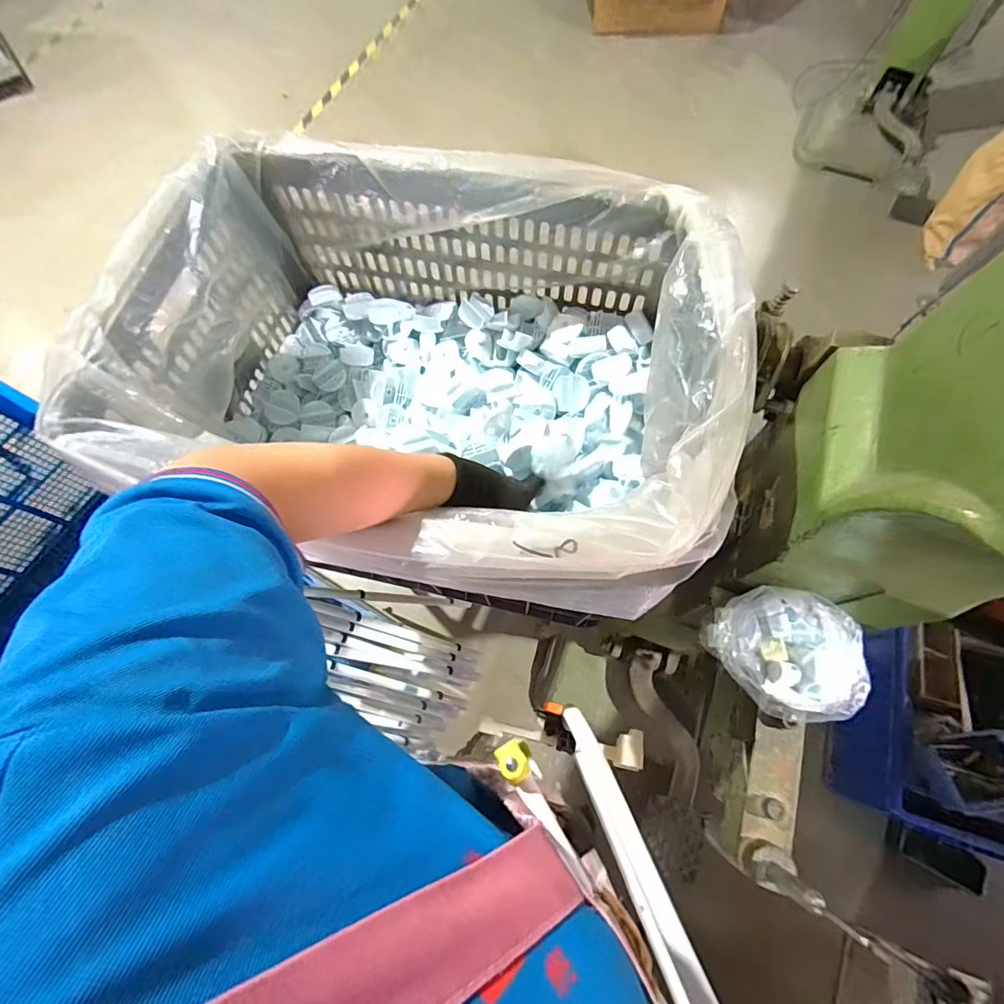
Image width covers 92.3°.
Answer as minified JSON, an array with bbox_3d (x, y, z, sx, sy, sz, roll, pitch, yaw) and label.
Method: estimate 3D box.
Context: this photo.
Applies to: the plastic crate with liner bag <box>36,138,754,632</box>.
[{"bbox_3d":[-0.087,-0.140,0.555,0.614,0.280,0.455,12,71,6],"label":"plastic crate with liner bag"}]

